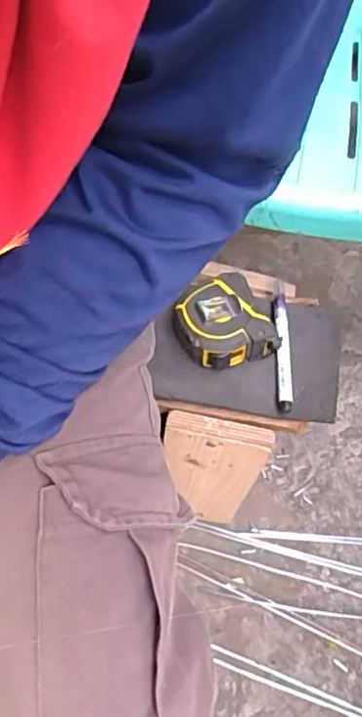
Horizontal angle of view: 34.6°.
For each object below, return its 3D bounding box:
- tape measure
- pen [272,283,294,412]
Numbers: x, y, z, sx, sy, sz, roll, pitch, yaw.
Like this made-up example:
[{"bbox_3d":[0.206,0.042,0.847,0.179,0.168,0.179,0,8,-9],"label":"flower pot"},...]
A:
[{"bbox_3d":[0.037,-0.030,0.515,0.075,0.044,0.073,-25,61,-13],"label":"tape measure"},{"bbox_3d":[0.092,-0.016,0.531,0.012,0.016,0.138,0,59,1],"label":"pen"}]

